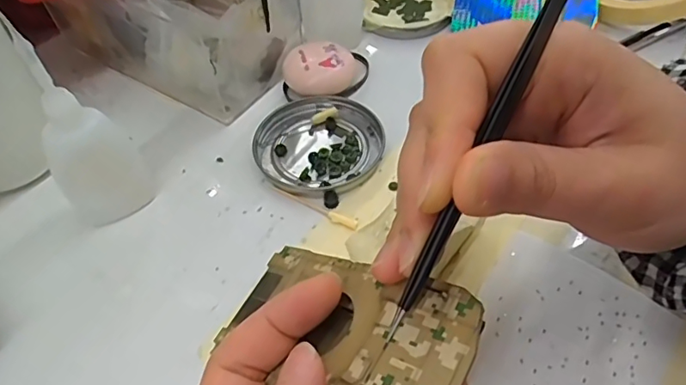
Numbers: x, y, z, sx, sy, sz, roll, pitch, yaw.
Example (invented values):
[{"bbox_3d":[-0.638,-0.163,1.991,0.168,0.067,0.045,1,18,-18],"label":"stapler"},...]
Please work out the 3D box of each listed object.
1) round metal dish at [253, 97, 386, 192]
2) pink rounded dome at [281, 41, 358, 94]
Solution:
[{"bbox_3d":[-0.016,-0.031,0.330,0.075,0.010,0.075,-1,51,2],"label":"round metal dish"},{"bbox_3d":[-0.016,-0.084,0.362,0.047,0.024,0.035,6,52,8],"label":"pink rounded dome"}]

